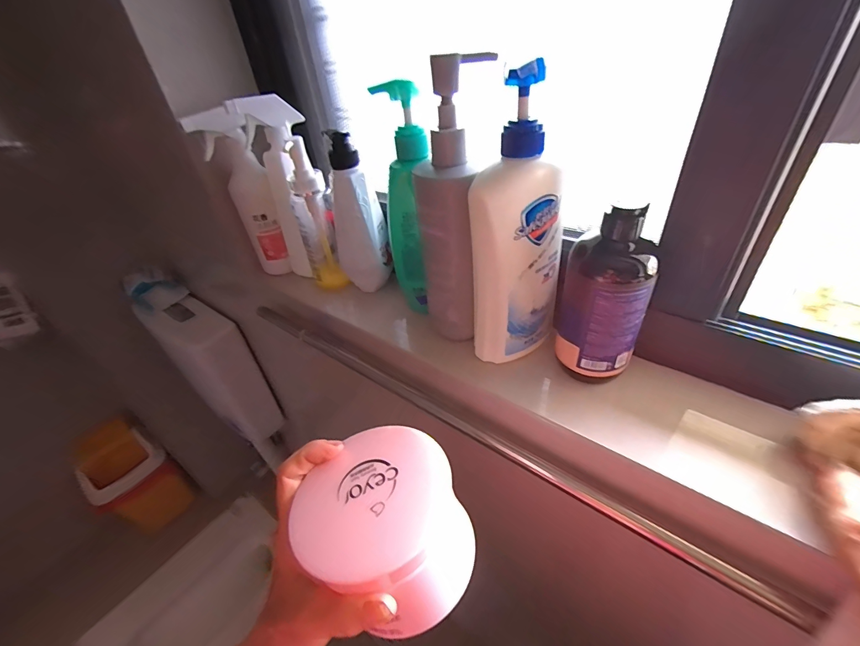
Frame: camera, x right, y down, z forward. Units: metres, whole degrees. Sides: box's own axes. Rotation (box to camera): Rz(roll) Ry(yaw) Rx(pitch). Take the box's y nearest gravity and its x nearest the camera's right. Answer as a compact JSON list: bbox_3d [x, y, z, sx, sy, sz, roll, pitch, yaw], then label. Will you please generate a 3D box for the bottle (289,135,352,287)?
[{"bbox_3d":[-0.157,-0.143,0.516,0.048,0.199,0.038,-18,39,-13],"label":"bottle"}]

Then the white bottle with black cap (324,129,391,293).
[{"bbox_3d":[-0.095,-0.132,0.485,0.070,0.188,0.050,-4,38,5],"label":"white bottle with black cap"}]

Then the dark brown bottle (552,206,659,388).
[{"bbox_3d":[0.156,-0.019,0.331,0.068,0.151,0.051,-11,38,-4],"label":"dark brown bottle"}]

